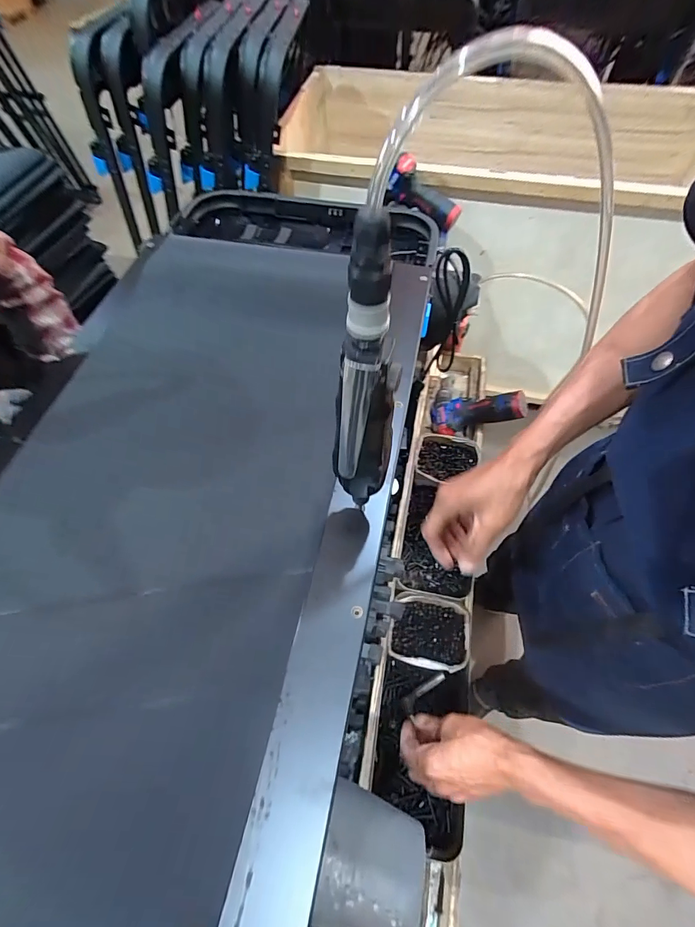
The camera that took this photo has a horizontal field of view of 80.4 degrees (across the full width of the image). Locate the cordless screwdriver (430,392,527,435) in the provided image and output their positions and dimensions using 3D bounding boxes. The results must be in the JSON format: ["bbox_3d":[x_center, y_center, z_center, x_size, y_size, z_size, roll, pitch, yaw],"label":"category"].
[{"bbox_3d":[0.279,-0.109,0.884,0.203,0.052,0.094,-6,51,40],"label":"cordless screwdriver"}]

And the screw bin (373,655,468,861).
[{"bbox_3d":[0.108,0.409,0.587,0.130,0.069,0.215,6,59,4],"label":"screw bin"}]

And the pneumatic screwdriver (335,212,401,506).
[{"bbox_3d":[0.012,-0.046,0.281,0.040,0.220,0.038,4,59,3],"label":"pneumatic screwdriver"}]

